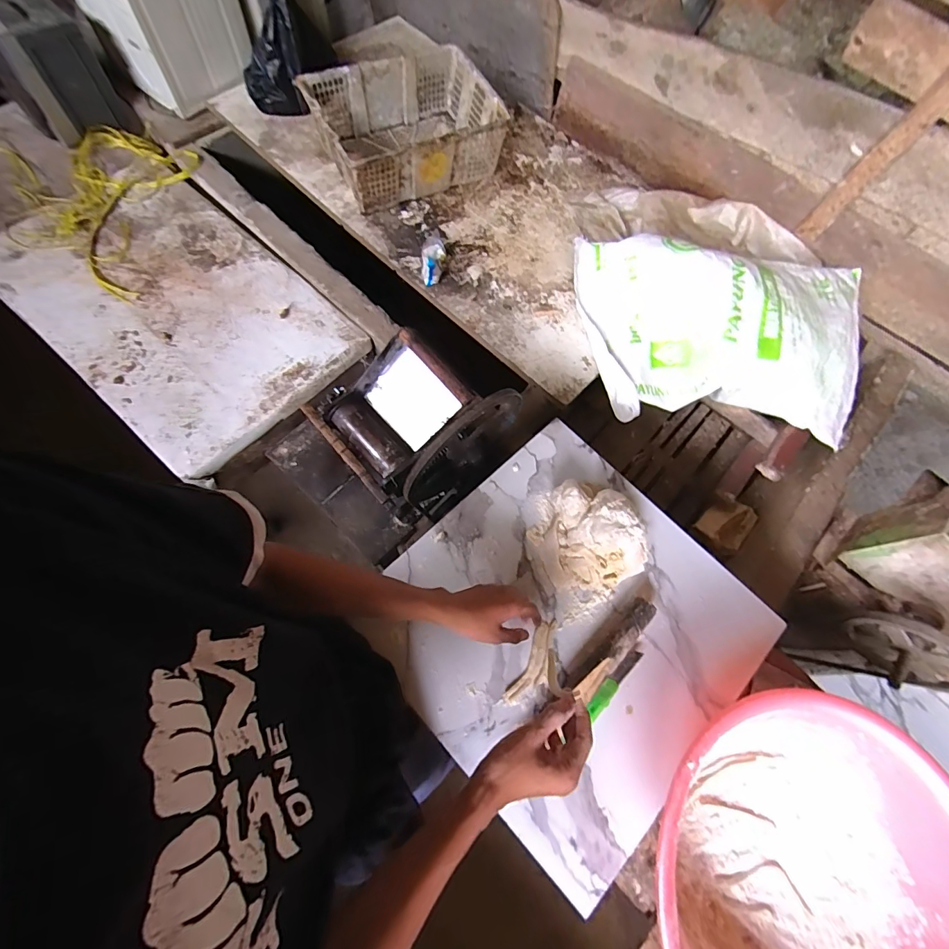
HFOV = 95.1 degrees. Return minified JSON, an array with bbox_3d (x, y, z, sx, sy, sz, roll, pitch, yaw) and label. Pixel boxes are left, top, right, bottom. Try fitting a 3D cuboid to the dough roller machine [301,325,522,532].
[{"bbox_3d":[-0.103,-0.076,0.802,0.277,0.333,0.245,-39,72,-16],"label":"dough roller machine"}]

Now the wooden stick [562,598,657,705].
[{"bbox_3d":[0.201,0.251,0.626,0.170,0.029,0.036,-41,73,-15],"label":"wooden stick"}]

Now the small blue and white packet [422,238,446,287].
[{"bbox_3d":[-0.104,-0.539,1.098,0.055,0.051,0.121,2,66,0],"label":"small blue and white packet"}]

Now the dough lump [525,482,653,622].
[{"bbox_3d":[0.174,0.096,0.669,0.160,0.060,0.188,-25,68,-11],"label":"dough lump"}]

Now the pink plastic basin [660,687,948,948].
[{"bbox_3d":[0.399,0.494,0.518,0.395,0.147,0.397,0,66,0],"label":"pink plastic basin"}]

